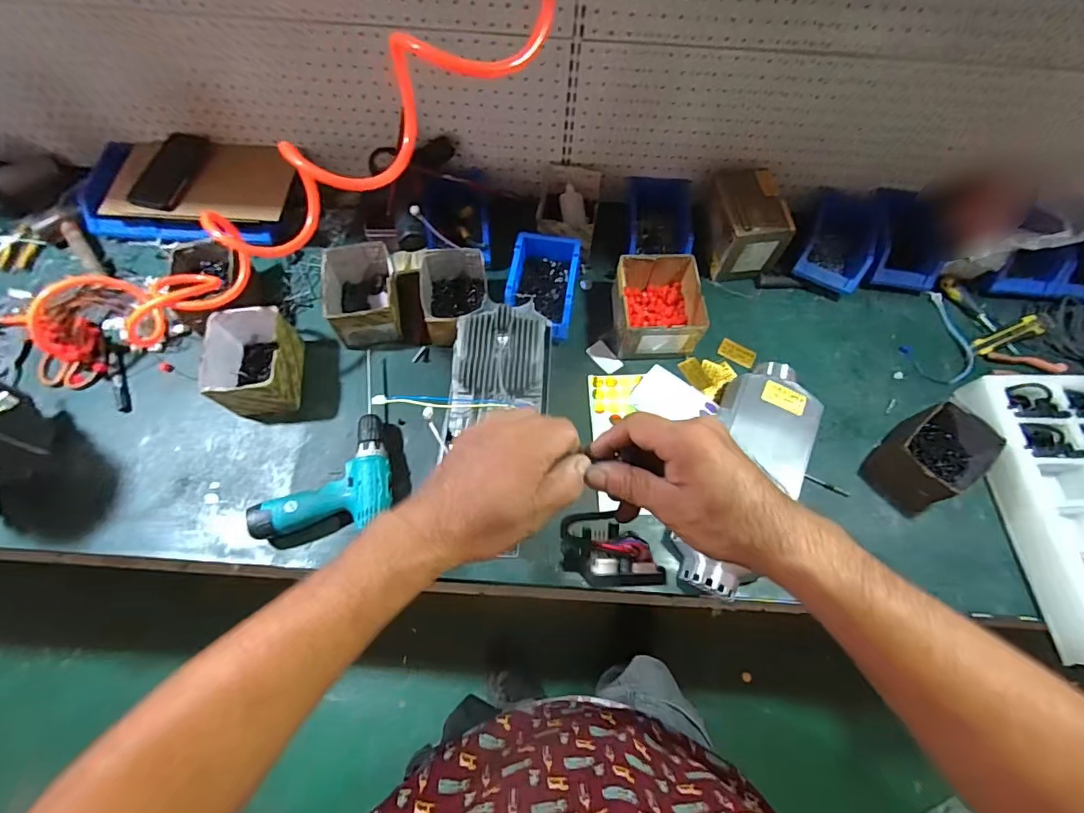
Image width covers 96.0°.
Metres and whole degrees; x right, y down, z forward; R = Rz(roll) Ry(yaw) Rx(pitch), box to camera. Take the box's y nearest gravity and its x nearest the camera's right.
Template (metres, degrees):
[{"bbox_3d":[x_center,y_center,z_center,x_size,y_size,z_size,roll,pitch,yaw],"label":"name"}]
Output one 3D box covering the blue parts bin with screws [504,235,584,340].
[{"bbox_3d":[0.001,-0.218,0.880,0.118,0.065,0.181,8,66,1],"label":"blue parts bin with screws"}]

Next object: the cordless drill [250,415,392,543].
[{"bbox_3d":[-0.334,0.112,0.749,0.202,0.053,0.166,-13,67,-8],"label":"cordless drill"}]

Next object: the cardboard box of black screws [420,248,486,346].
[{"bbox_3d":[-0.152,-0.193,0.858,0.109,0.085,0.156,-4,67,-4],"label":"cardboard box of black screws"}]

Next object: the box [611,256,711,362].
[{"bbox_3d":[0.200,-0.177,0.860,0.135,0.098,0.162,-3,66,-3],"label":"box"}]

